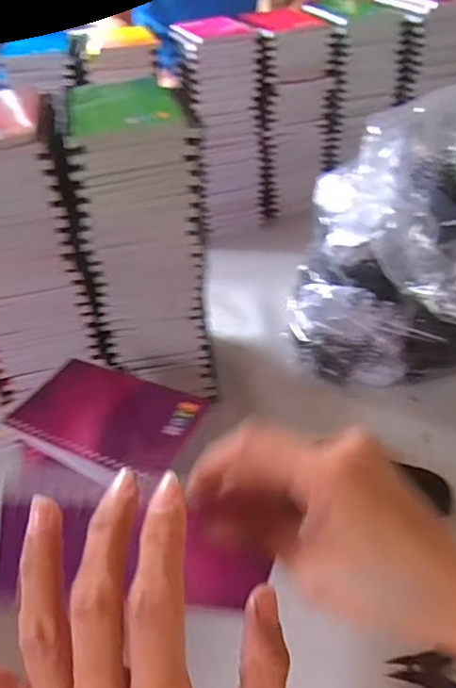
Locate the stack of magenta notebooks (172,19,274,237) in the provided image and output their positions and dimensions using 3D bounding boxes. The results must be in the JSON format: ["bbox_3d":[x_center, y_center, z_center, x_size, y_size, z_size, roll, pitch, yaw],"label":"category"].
[{"bbox_3d":[-0.005,-0.300,0.767,0.125,0.253,0.168,-16,43,-13],"label":"stack of magenta notebooks"}]

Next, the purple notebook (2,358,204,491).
[{"bbox_3d":[-0.087,0.052,0.382,0.128,0.007,0.085,15,45,22],"label":"purple notebook"}]

